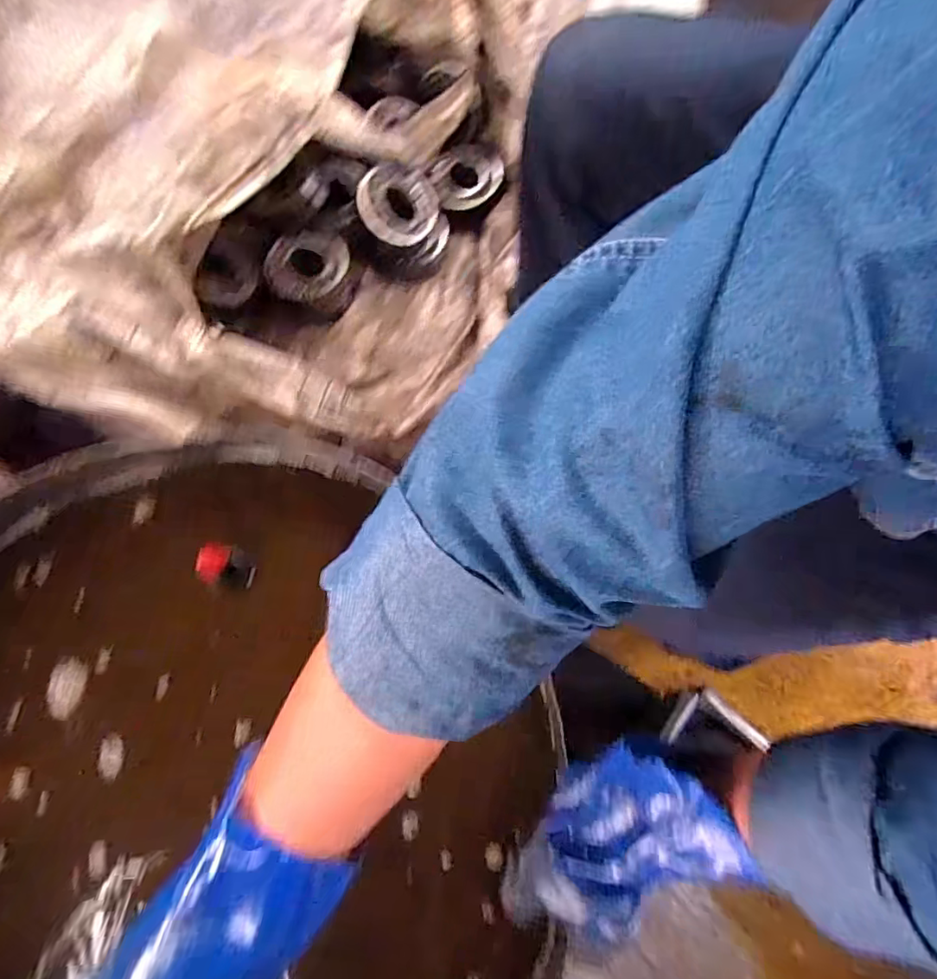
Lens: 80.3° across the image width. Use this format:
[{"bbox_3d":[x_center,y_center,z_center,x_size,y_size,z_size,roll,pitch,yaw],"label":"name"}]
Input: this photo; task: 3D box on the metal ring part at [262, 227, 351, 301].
[{"bbox_3d":[-0.229,-0.323,0.794,0.117,0.032,0.088,-34,109,-6],"label":"metal ring part"}]

